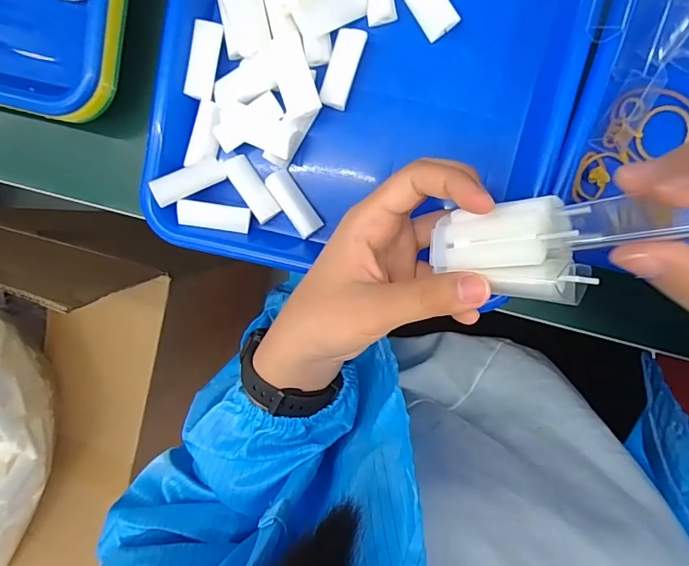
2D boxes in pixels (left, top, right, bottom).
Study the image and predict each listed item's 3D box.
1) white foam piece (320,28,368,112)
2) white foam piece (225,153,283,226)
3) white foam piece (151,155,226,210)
[{"bbox_3d":[-0.001,-0.134,0.292,0.018,0.011,0.048,19,99,2],"label":"white foam piece"},{"bbox_3d":[-0.061,-0.063,0.307,0.019,0.010,0.045,-33,102,-22],"label":"white foam piece"},{"bbox_3d":[-0.100,-0.066,0.299,0.046,0.008,0.018,-29,95,-15],"label":"white foam piece"}]

